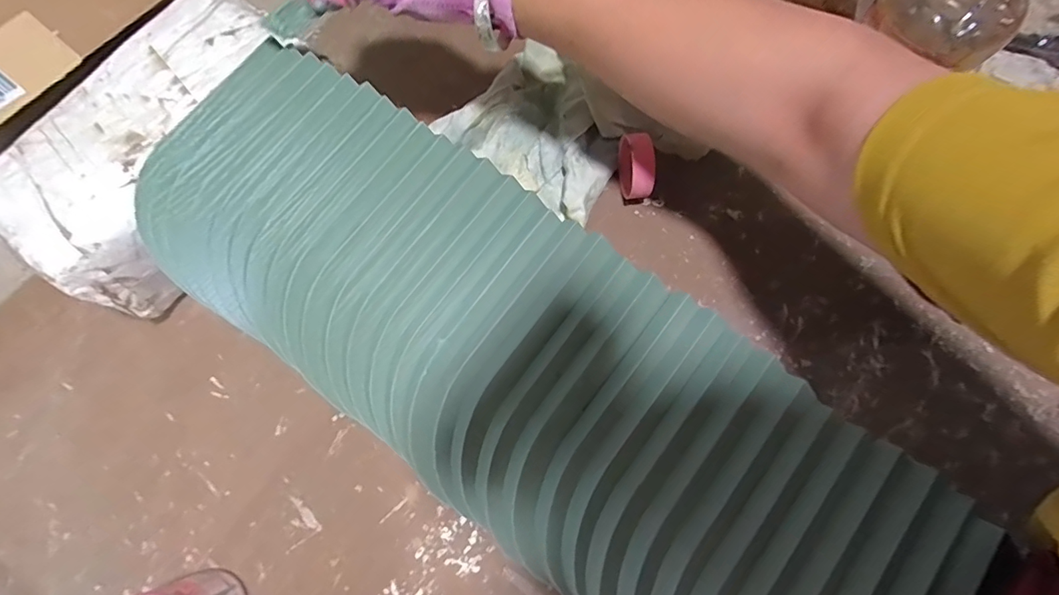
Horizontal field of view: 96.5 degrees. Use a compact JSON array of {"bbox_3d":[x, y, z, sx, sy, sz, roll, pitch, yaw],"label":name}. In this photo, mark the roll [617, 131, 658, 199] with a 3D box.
[{"bbox_3d":[0.086,-0.105,0.384,0.021,0.052,0.051,-8,73,-1],"label":"roll"}]

